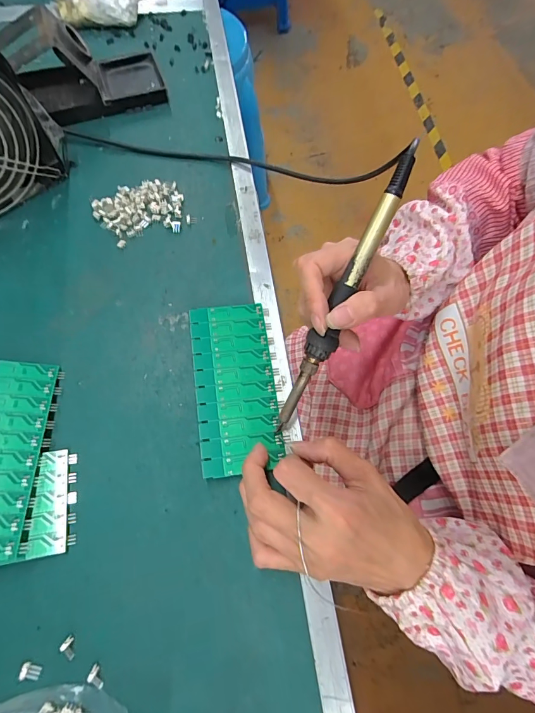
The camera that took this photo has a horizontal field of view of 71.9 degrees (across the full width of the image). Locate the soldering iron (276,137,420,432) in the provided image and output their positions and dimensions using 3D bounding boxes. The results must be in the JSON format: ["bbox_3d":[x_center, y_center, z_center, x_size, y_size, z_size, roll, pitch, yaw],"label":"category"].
[{"bbox_3d":[0.051,-0.039,0.255,0.019,0.021,0.212,24,101,7],"label":"soldering iron"}]

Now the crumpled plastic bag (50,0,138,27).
[{"bbox_3d":[-0.208,-0.418,0.447,0.100,0.033,0.021,2,69,-2],"label":"crumpled plastic bag"}]

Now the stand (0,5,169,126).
[{"bbox_3d":[-0.190,-0.304,0.381,0.149,0.070,0.076,-23,72,-11],"label":"stand"}]

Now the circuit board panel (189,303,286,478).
[{"bbox_3d":[-0.026,0.021,0.295,0.064,0.004,0.136,-4,69,-4],"label":"circuit board panel"}]

